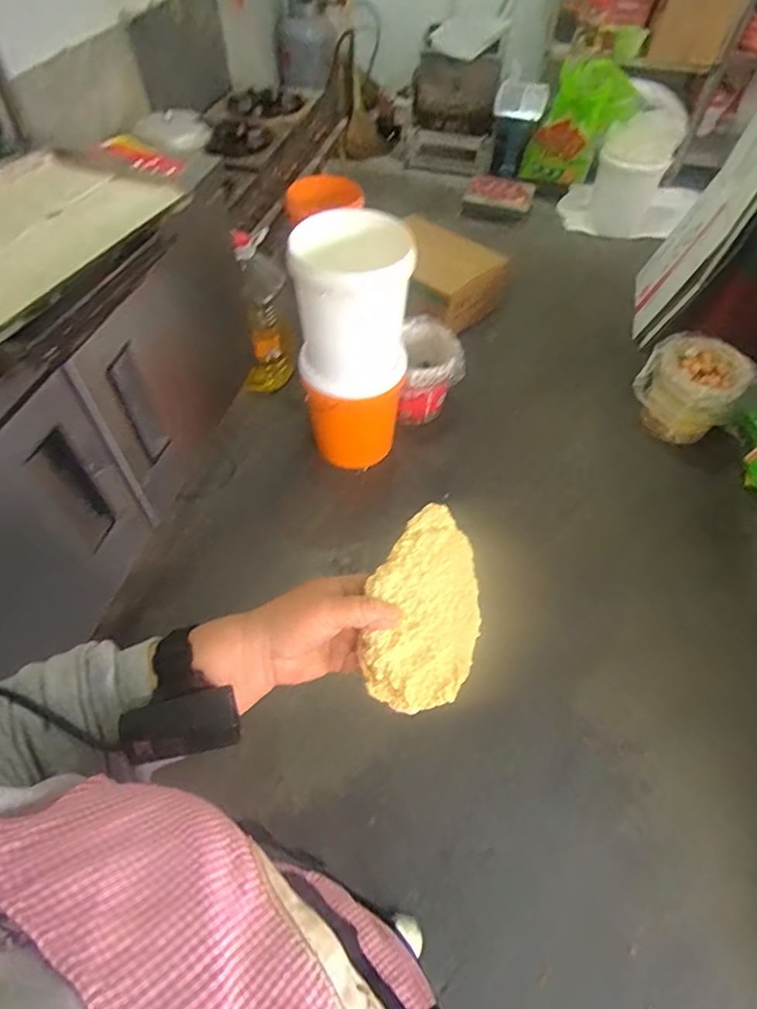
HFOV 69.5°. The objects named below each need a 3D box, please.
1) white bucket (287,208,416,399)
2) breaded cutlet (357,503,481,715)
[{"bbox_3d":[-0.076,-0.525,1.476,0.285,0.389,0.285,1,53,-1],"label":"white bucket"},{"bbox_3d":[0.034,0.076,0.421,0.081,0.025,0.152,10,62,3],"label":"breaded cutlet"}]

